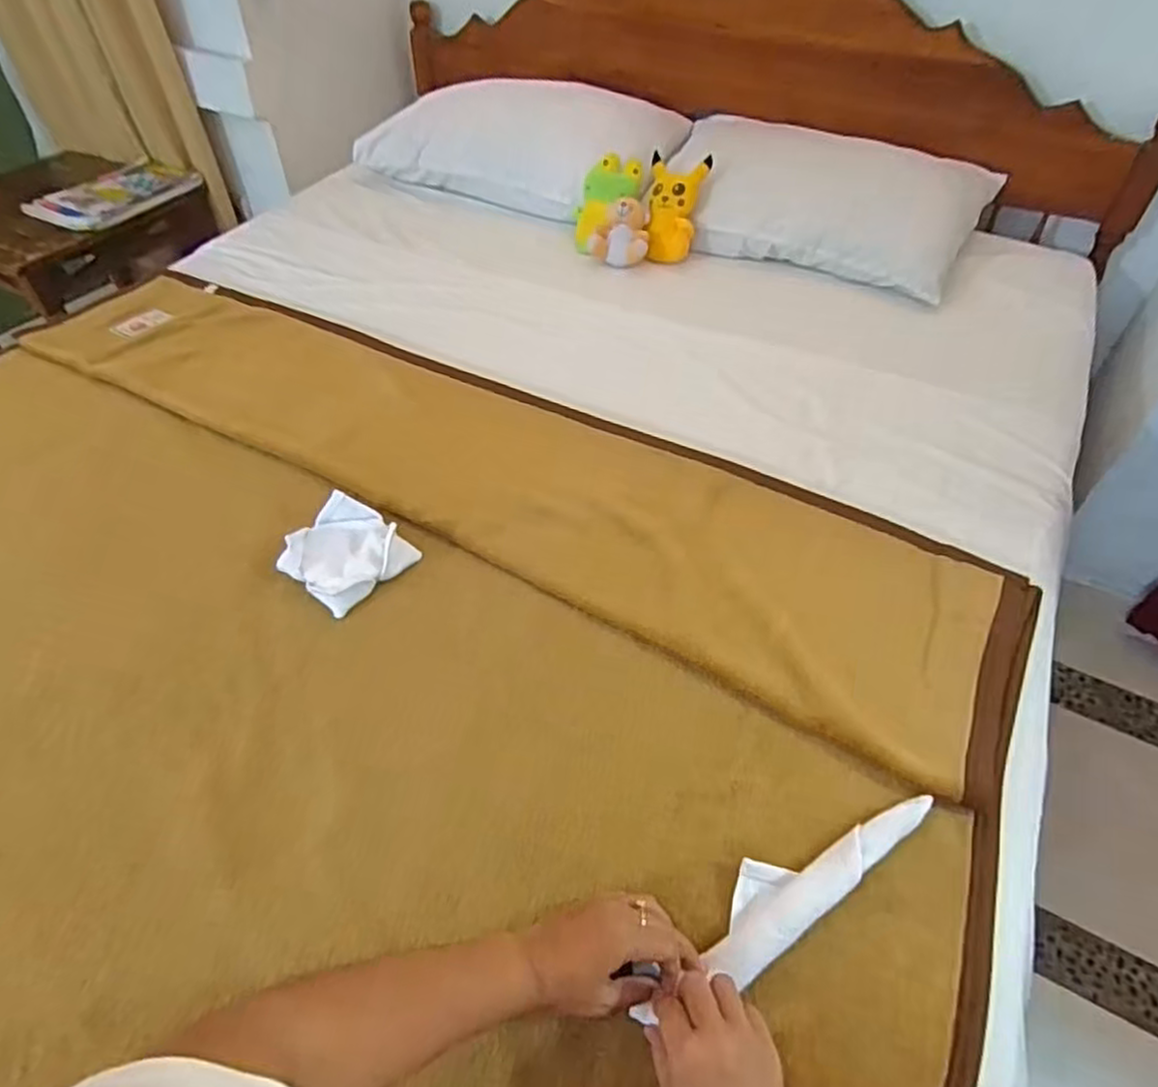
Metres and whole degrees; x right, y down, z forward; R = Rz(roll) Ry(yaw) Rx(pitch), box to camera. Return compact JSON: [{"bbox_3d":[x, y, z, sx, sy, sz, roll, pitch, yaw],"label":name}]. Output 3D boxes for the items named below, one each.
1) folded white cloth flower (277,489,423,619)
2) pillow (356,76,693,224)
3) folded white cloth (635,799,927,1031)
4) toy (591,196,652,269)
[{"bbox_3d":[-0.273,0.009,0.819,0.122,0.043,0.122,33,58,25],"label":"folded white cloth flower"},{"bbox_3d":[-0.119,-0.898,1.512,0.644,0.193,0.341,20,50,17],"label":"pillow"},{"bbox_3d":[0.177,0.288,0.585,0.297,0.016,0.066,-26,54,-17],"label":"folded white cloth"},{"bbox_3d":[0.079,-0.590,1.339,0.106,0.096,0.084,5,47,4],"label":"toy"}]

